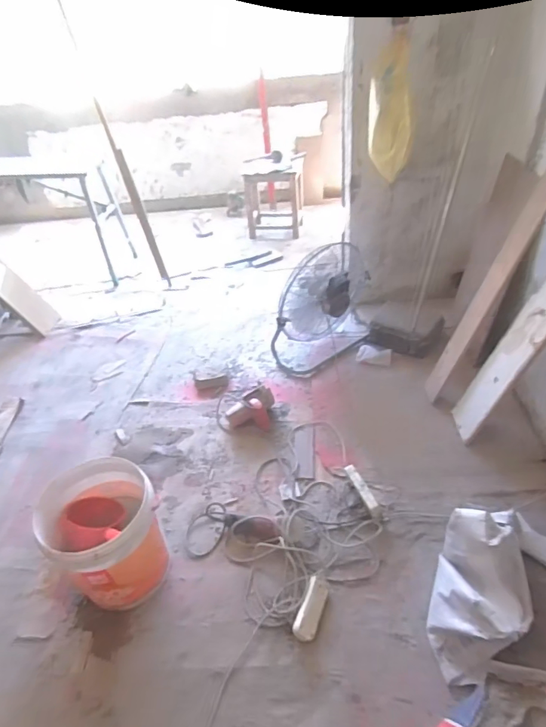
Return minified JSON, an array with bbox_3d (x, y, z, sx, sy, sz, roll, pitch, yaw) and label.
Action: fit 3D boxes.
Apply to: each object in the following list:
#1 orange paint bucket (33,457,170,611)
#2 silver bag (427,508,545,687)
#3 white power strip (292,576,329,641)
[{"bbox_3d":[-0.467,0.485,1.356,0.290,0.310,0.299,-4,40,3],"label":"orange paint bucket"},{"bbox_3d":[0.678,0.609,1.184,0.503,0.256,0.408,11,43,20],"label":"silver bag"},{"bbox_3d":[0.110,0.688,1.326,0.062,0.045,0.168,15,46,21],"label":"white power strip"}]

